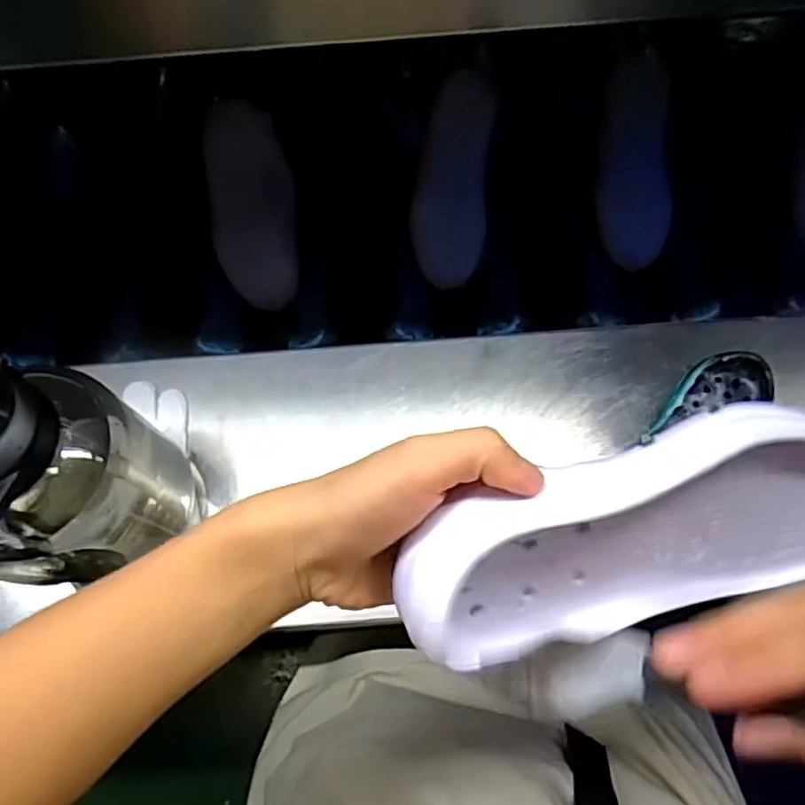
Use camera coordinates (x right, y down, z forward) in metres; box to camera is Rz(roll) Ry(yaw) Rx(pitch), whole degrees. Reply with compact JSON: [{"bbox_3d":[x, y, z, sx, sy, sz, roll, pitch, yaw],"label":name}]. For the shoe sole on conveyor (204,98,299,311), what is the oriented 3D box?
[{"bbox_3d":[-0.153,-0.201,0.668,0.080,0.031,0.208,-10,91,-3],"label":"shoe sole on conveyor"}]

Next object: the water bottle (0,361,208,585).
[{"bbox_3d":[-0.223,0.057,0.430,0.122,0.216,0.091,-36,73,-12],"label":"water bottle"}]

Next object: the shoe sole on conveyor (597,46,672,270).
[{"bbox_3d":[0.238,-0.252,0.663,0.074,0.023,0.231,3,83,2],"label":"shoe sole on conveyor"}]

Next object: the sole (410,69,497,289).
[{"bbox_3d":[0.052,-0.223,0.658,0.073,0.034,0.203,7,99,4],"label":"sole"}]

